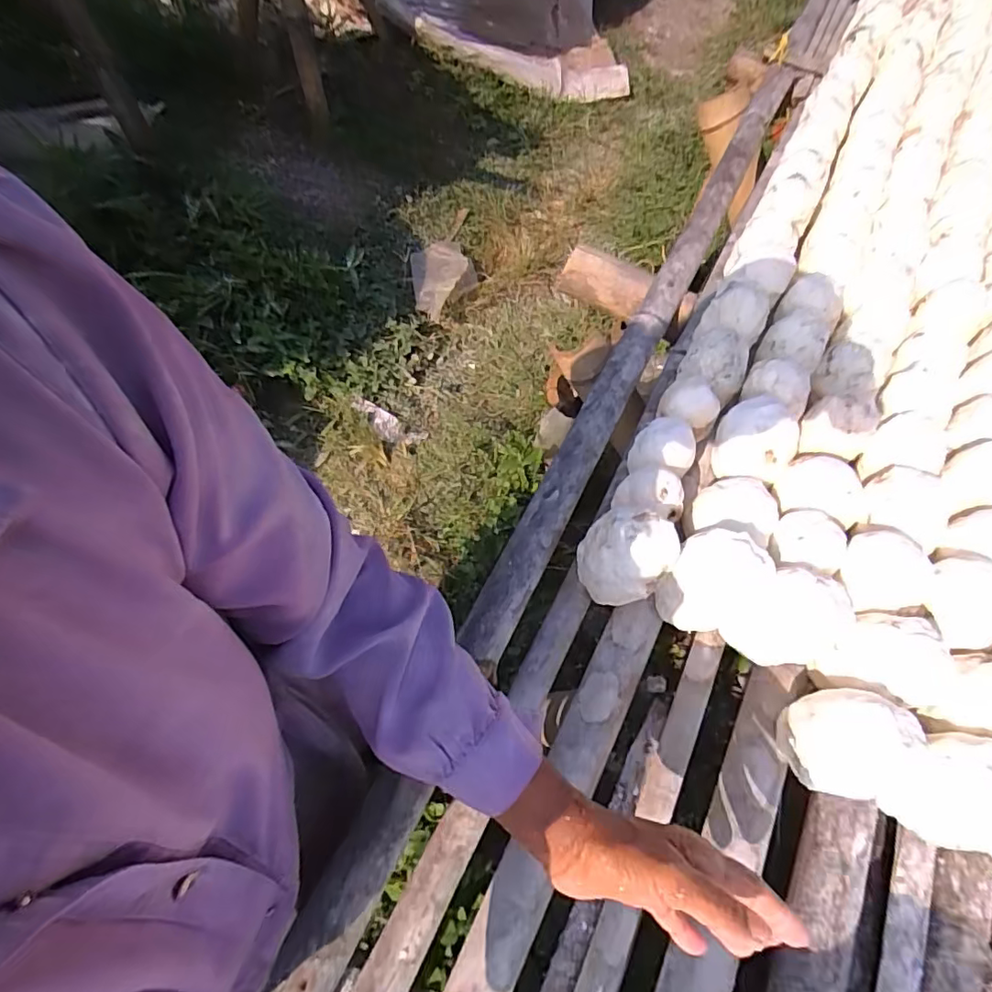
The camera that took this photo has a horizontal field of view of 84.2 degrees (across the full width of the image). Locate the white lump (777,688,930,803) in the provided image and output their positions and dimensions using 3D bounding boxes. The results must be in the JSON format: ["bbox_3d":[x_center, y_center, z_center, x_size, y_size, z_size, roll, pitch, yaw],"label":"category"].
[{"bbox_3d":[0.295,0.209,0.464,0.082,0.099,0.079,0,63,-1],"label":"white lump"}]

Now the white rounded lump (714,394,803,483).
[{"bbox_3d":[0.279,-0.058,0.590,0.076,0.058,0.076,0,63,-1],"label":"white rounded lump"}]

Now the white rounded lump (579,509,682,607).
[{"bbox_3d":[0.123,0.059,0.527,0.083,0.085,0.076,0,63,-1],"label":"white rounded lump"}]

